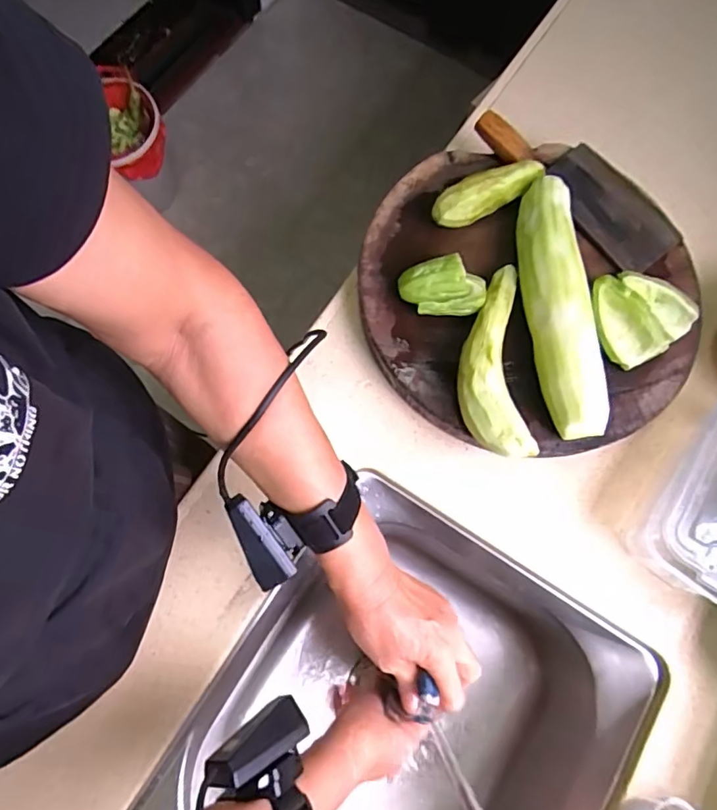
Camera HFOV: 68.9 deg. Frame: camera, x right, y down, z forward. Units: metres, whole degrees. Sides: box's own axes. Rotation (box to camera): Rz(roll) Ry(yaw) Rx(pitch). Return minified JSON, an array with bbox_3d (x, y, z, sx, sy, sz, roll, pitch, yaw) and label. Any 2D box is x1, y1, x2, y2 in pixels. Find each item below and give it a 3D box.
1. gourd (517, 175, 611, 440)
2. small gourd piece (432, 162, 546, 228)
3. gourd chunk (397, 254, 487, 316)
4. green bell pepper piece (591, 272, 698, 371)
[{"bbox_3d":[0.192,-0.102,0.525,0.061,0.076,0.269,-3,74,-3],"label":"gourd"},{"bbox_3d":[0.138,-0.231,0.576,0.119,0.047,0.042,-28,76,-10],"label":"small gourd piece"},{"bbox_3d":[0.087,-0.118,0.545,0.082,0.039,0.059,-11,74,-6],"label":"gourd chunk"},{"bbox_3d":[0.297,-0.097,0.547,0.101,0.044,0.095,1,73,-2],"label":"green bell pepper piece"}]

